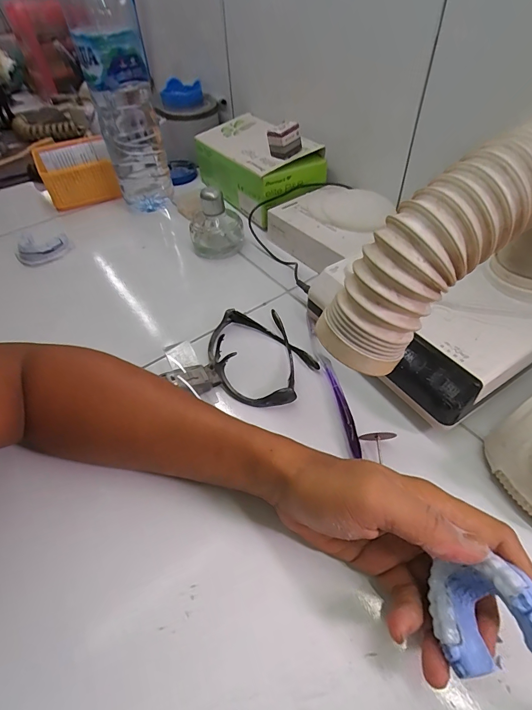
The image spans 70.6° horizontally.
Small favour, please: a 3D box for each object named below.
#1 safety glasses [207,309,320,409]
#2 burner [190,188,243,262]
[{"bbox_3d":[-0.009,-0.004,0.390,0.095,0.036,0.133,-26,52,-19],"label":"safety glasses"},{"bbox_3d":[-0.071,-0.188,0.521,0.072,0.085,0.064,-7,48,-4],"label":"burner"}]

